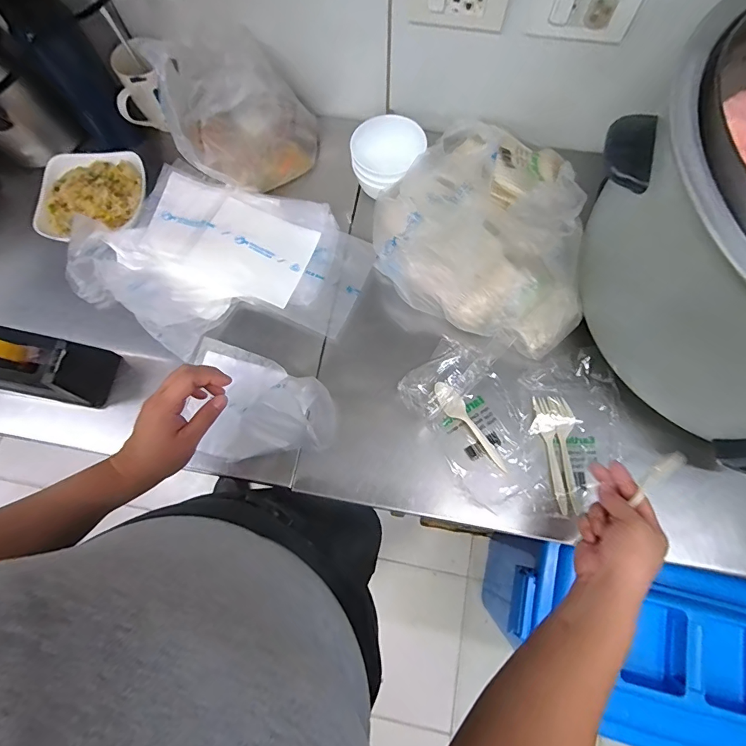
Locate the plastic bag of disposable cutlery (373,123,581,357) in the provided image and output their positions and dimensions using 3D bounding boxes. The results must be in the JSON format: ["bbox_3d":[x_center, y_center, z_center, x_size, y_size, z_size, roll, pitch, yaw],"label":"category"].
[{"bbox_3d":[0.160,-0.208,0.562,0.294,0.109,0.297,22,75,7],"label":"plastic bag of disposable cutlery"}]

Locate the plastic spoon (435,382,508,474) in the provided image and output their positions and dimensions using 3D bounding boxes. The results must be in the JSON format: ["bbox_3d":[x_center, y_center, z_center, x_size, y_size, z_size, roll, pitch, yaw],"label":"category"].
[{"bbox_3d":[0.123,0.070,0.533,0.028,0.018,0.135,-33,75,-9],"label":"plastic spoon"}]

